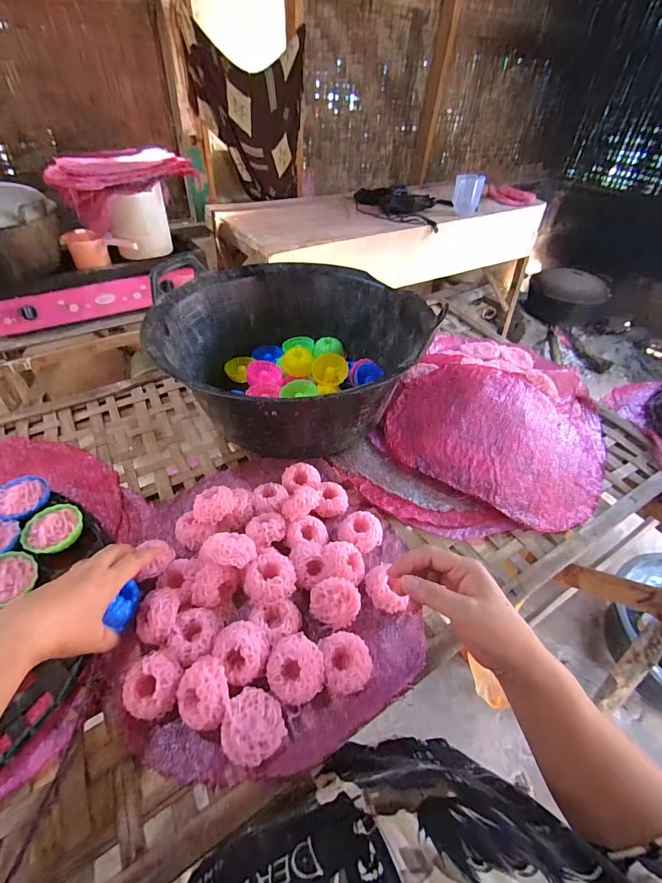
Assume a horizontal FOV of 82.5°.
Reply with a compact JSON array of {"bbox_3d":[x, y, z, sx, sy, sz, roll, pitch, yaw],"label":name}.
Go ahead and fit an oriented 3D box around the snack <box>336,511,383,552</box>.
[{"bbox_3d":[0.036,0.110,0.468,0.054,0.023,0.044,20,47,18],"label":"snack"}]

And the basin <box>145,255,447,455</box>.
[{"bbox_3d":[-0.061,-0.150,0.631,0.383,0.158,0.364,0,44,0],"label":"basin"}]

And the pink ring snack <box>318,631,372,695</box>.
[{"bbox_3d":[0.015,0.211,0.364,0.046,0.022,0.049,0,44,0],"label":"pink ring snack"}]

